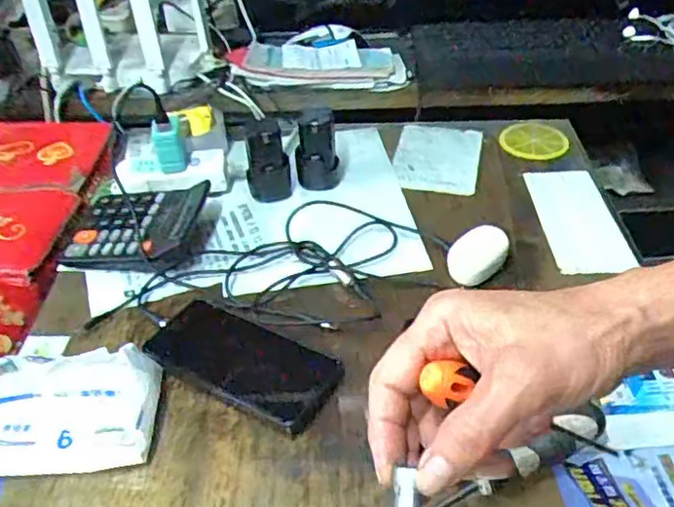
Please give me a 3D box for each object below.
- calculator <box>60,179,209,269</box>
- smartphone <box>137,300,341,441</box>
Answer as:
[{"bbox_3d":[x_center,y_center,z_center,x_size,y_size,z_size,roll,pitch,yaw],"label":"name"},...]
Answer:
[{"bbox_3d":[-0.209,-0.028,0.678,0.133,0.026,0.111,1,41,5],"label":"calculator"},{"bbox_3d":[-0.077,0.091,0.546,0.162,0.020,0.077,18,46,24],"label":"smartphone"}]

